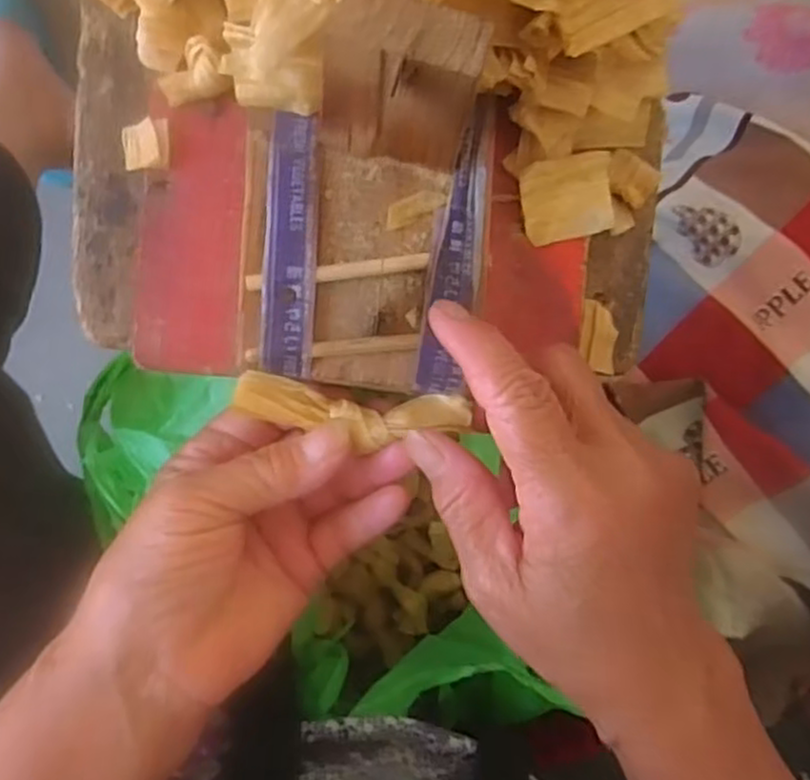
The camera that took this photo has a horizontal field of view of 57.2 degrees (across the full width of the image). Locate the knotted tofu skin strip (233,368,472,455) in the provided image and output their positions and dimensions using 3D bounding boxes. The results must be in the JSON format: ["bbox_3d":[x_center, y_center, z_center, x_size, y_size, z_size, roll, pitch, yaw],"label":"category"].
[{"bbox_3d":[-0.019,0.008,0.268,0.082,0.011,0.020,7,91,0],"label":"knotted tofu skin strip"}]

